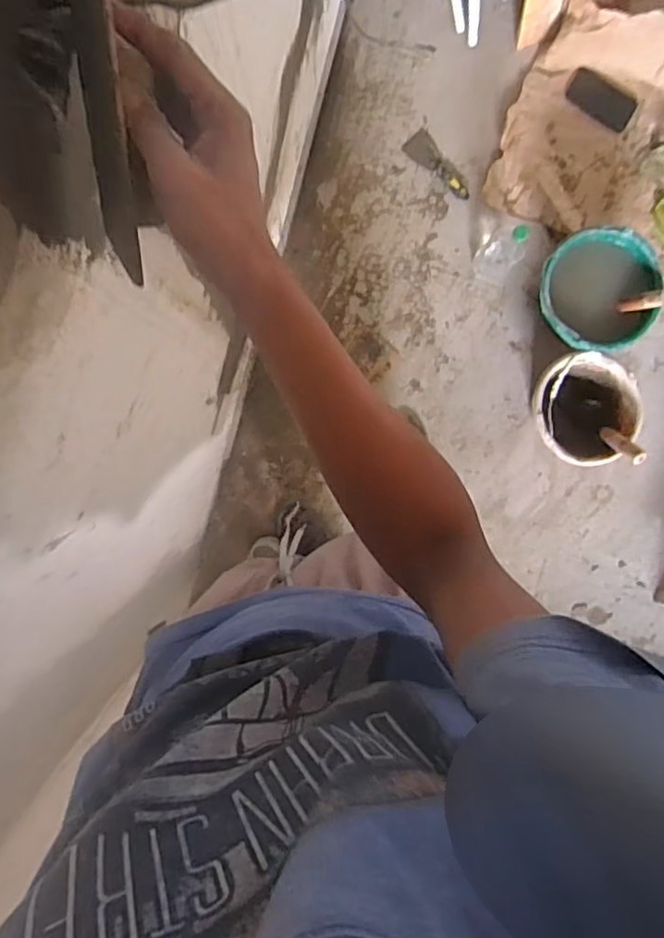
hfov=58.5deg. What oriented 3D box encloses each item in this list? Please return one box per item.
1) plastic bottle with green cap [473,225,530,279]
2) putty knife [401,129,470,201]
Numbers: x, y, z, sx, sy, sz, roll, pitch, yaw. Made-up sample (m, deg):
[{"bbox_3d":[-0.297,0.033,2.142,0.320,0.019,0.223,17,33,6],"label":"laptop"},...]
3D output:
[{"bbox_3d":[0.401,-0.502,1.350,0.085,0.282,0.080,0,95,-1],"label":"plastic bottle with green cap"},{"bbox_3d":[0.271,-0.754,1.477,0.198,0.022,0.063,41,93,-4],"label":"putty knife"}]

